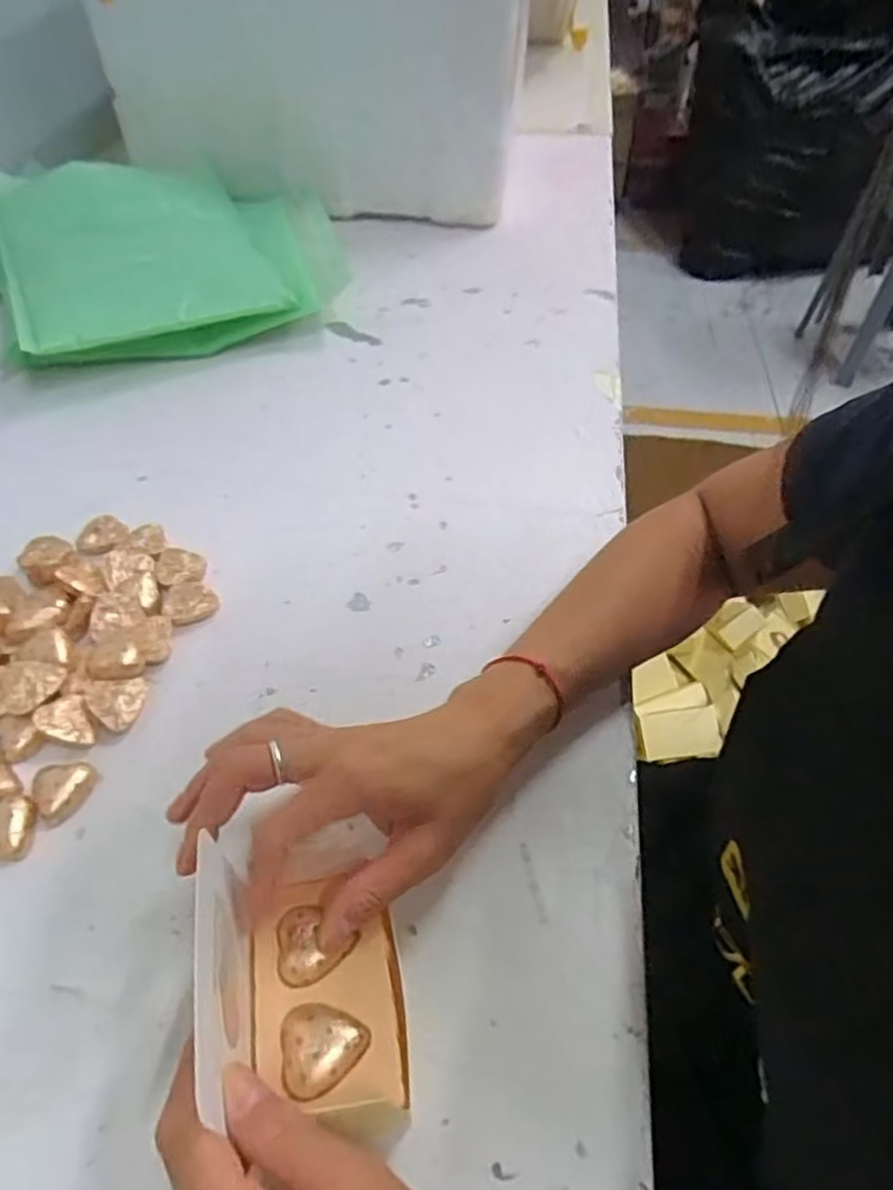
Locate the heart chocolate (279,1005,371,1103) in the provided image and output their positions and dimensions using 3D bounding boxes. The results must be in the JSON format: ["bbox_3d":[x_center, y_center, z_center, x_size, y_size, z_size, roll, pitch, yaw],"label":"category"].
[{"bbox_3d":[-0.048,0.177,0.289,0.034,0.008,0.030,-9,49,-9],"label":"heart chocolate"}]

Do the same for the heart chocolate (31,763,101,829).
[{"bbox_3d":[-0.202,0.103,0.390,0.031,0.010,0.029,-23,53,-20],"label":"heart chocolate"}]

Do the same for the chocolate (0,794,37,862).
[{"bbox_3d":[-0.224,0.119,0.374,0.032,0.014,0.033,0,48,0],"label":"chocolate"}]

